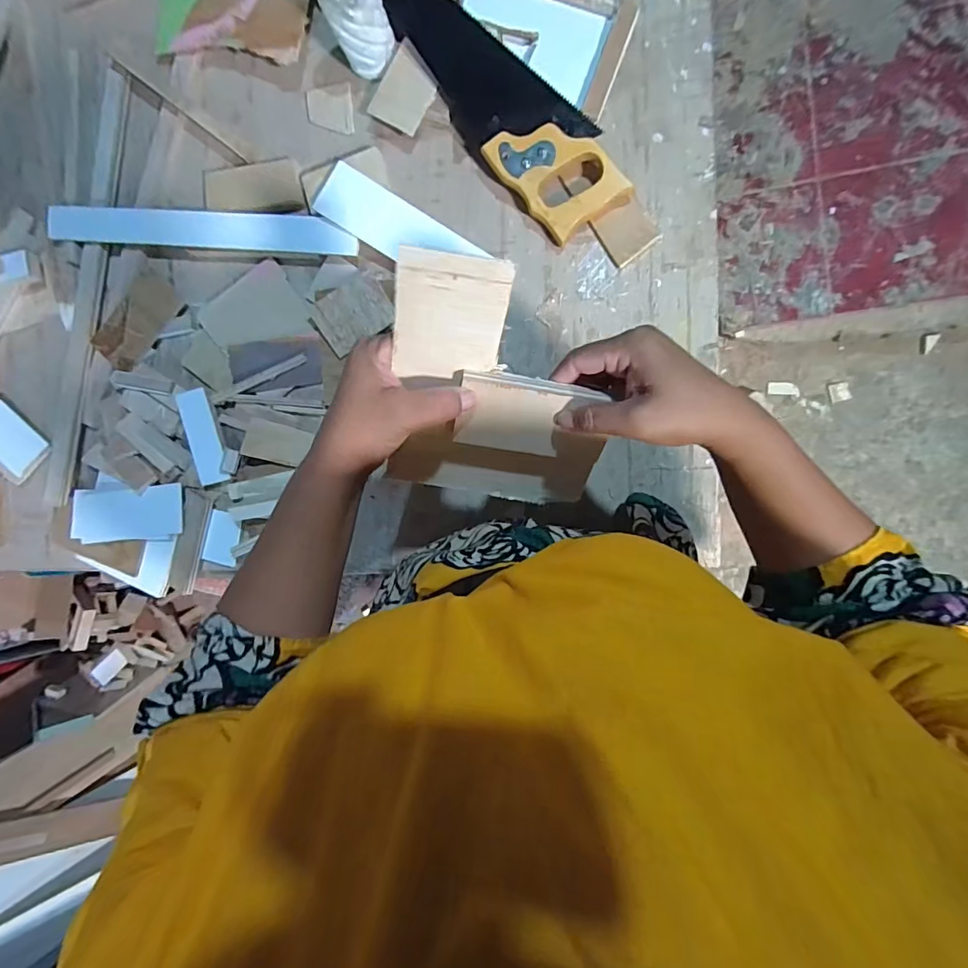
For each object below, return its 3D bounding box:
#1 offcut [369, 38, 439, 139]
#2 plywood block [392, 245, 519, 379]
[{"bbox_3d":[-0.090,-0.457,0.541,0.062,0.006,0.081,34,104,-1],"label":"offcut"},{"bbox_3d":[-0.021,-0.103,0.297,0.068,0.004,0.081,5,133,-7],"label":"plywood block"}]

